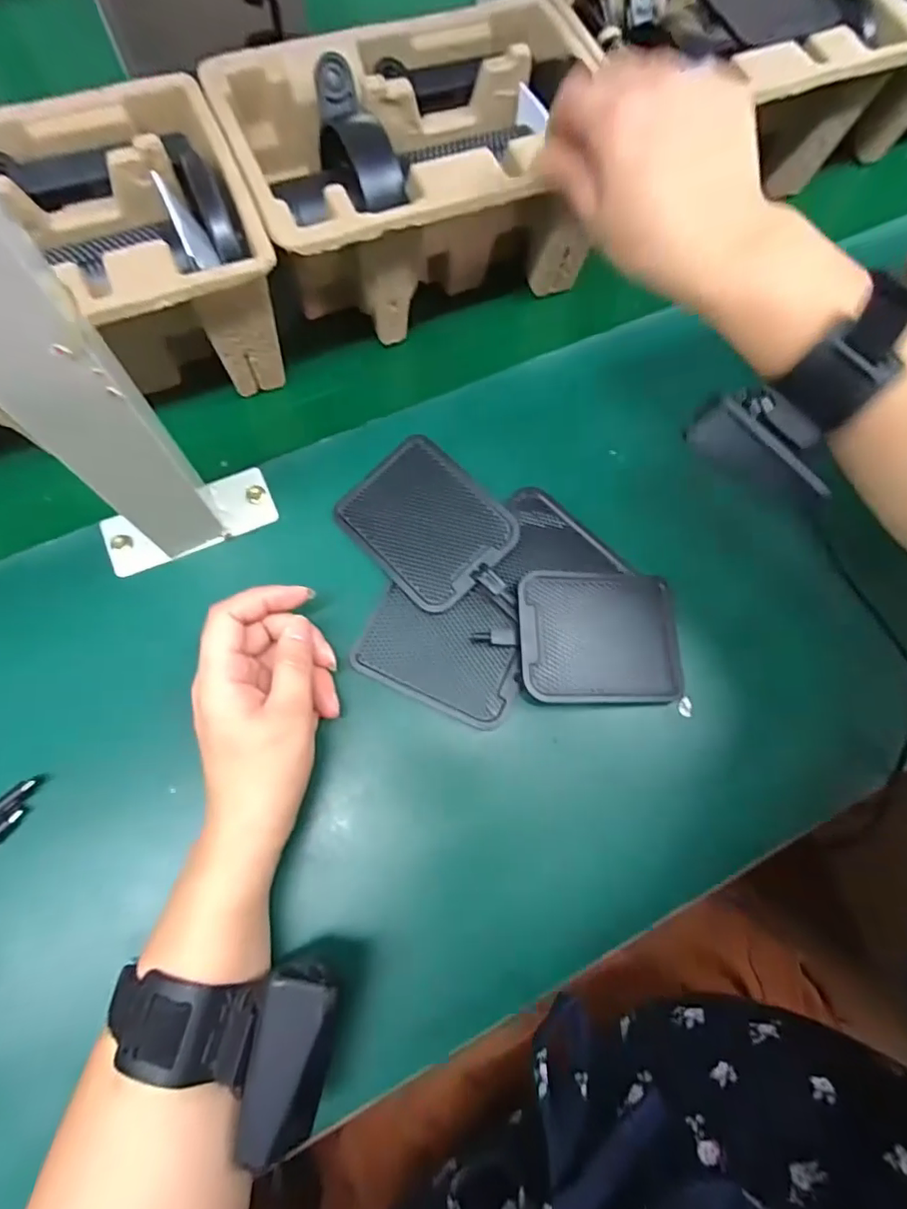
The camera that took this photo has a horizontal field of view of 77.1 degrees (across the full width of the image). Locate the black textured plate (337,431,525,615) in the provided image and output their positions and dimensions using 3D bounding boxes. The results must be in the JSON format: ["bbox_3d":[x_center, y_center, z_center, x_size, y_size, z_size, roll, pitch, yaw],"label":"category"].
[{"bbox_3d":[-0.017,-0.051,0.356,0.079,0.007,0.098,-41,78,-5],"label":"black textured plate"}]

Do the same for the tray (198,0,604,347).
[{"bbox_3d":[-0.017,-0.272,0.376,0.222,0.111,0.149,-22,73,-9],"label":"tray"}]

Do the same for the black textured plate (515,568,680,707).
[{"bbox_3d":[0.089,0.020,0.346,0.102,0.008,0.078,2,76,-14],"label":"black textured plate"}]

